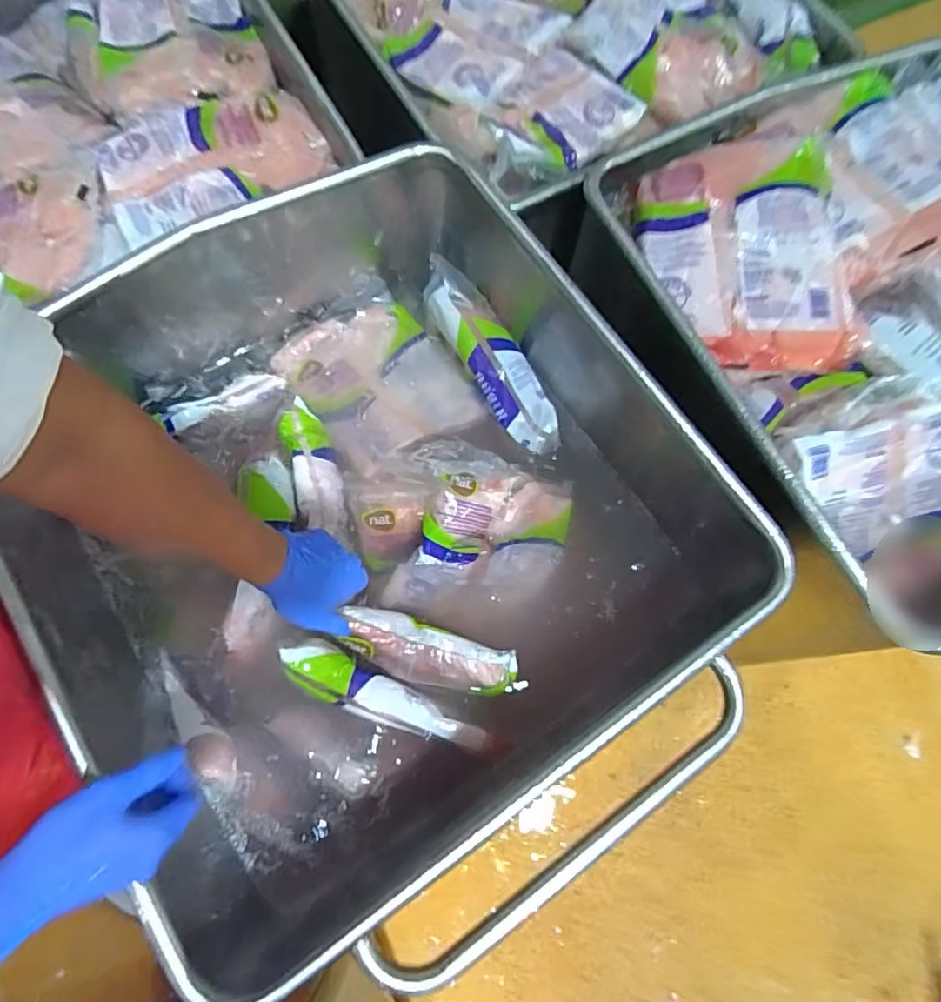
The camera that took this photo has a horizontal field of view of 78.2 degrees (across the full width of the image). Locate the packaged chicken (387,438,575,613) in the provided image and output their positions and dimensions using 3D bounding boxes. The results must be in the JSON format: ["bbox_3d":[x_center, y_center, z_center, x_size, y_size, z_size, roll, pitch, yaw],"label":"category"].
[{"bbox_3d":[0.018,0.038,0.773,0.224,0.087,0.213,8,72,0],"label":"packaged chicken"}]

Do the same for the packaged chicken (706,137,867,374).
[{"bbox_3d":[0.390,-0.299,0.697,0.180,0.056,0.313,9,72,0],"label":"packaged chicken"}]

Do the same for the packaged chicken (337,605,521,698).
[{"bbox_3d":[-0.053,0.192,0.715,0.210,0.048,0.072,19,72,-6],"label":"packaged chicken"}]

